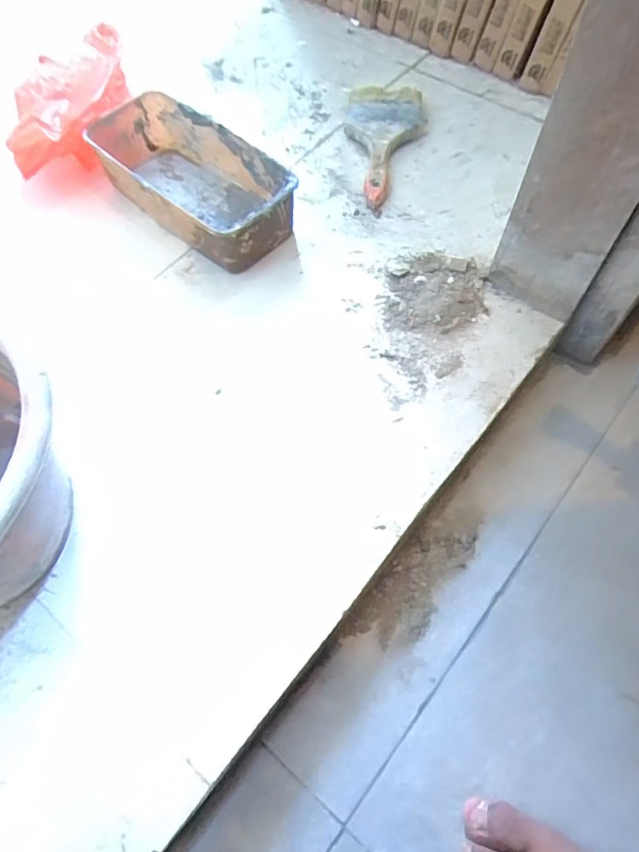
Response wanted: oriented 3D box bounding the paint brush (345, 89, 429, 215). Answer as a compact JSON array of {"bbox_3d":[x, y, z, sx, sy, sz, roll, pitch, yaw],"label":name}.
[{"bbox_3d":[0.078,-0.352,0.667,0.099,0.027,0.212,6,63,5],"label":"paint brush"}]

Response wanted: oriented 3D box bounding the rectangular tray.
[{"bbox_3d":[-0.148,-0.286,0.618,0.259,0.069,0.117,39,71,19],"label":"rectangular tray"}]

